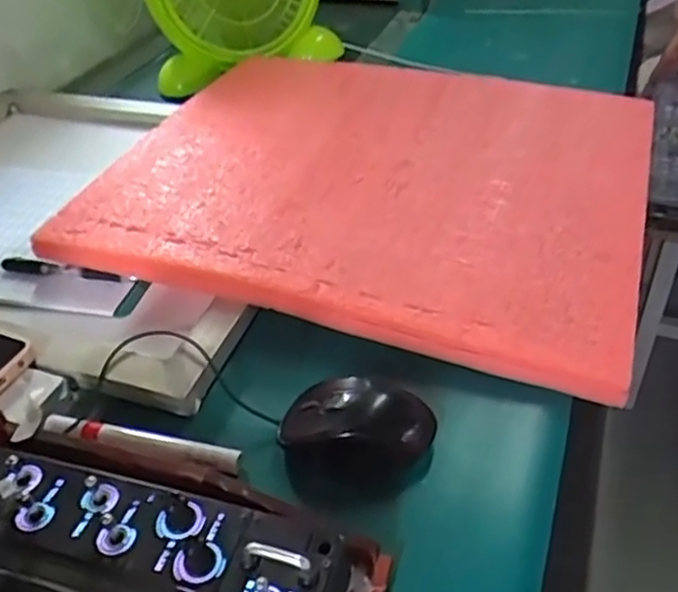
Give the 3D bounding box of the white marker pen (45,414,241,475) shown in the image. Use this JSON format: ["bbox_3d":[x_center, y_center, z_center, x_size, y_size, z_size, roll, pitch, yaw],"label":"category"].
[{"bbox_3d":[-0.131,0.099,0.452,0.136,0.016,0.017,8,43,16],"label":"white marker pen"}]

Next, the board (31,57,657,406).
[{"bbox_3d":[0.038,-0.132,0.652,0.485,0.034,0.416,14,44,16],"label":"board"}]

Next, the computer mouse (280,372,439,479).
[{"bbox_3d":[0.012,0.083,0.442,0.095,0.032,0.060,5,42,13],"label":"computer mouse"}]

